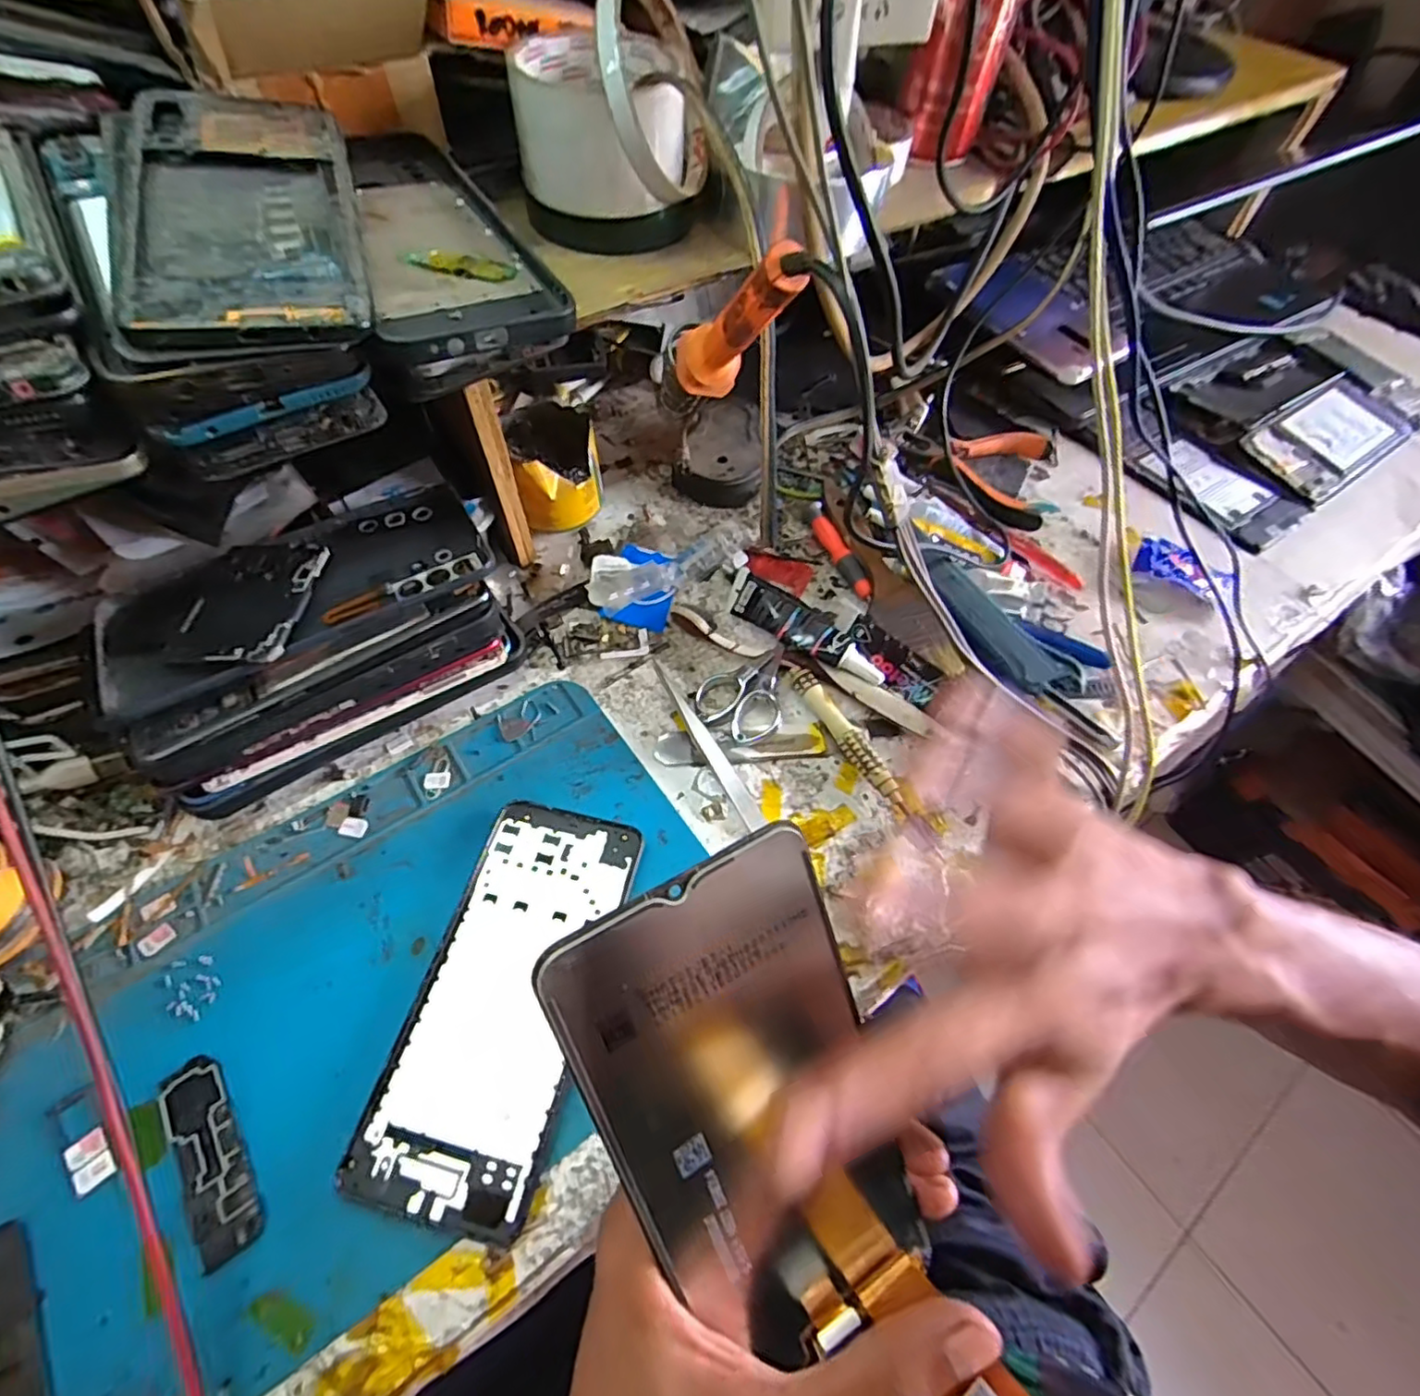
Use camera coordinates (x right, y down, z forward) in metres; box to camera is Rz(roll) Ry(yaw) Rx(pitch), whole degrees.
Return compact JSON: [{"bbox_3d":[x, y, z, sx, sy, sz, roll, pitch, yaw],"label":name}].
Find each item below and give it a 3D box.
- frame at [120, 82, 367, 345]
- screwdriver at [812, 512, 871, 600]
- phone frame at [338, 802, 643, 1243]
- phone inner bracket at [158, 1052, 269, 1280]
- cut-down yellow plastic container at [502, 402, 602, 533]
[{"bbox_3d":[-0.174,-0.185,0.238,0.074,0.007,0.165,-13,64,-17],"label":"frame"},{"bbox_3d":[0.087,-0.094,0.420,0.009,0.015,0.076,-17,60,-12],"label":"screwdriver"},{"bbox_3d":[-0.087,0.125,0.276,0.072,0.007,0.162,13,58,6],"label":"phone frame"},{"bbox_3d":[-0.192,0.175,0.243,0.022,0.004,0.072,-31,64,-20],"label":"phone inner bracket"},{"bbox_3d":[-0.100,-0.148,0.417,0.053,0.055,0.068,-16,60,-12],"label":"cut-down yellow plastic container"}]

